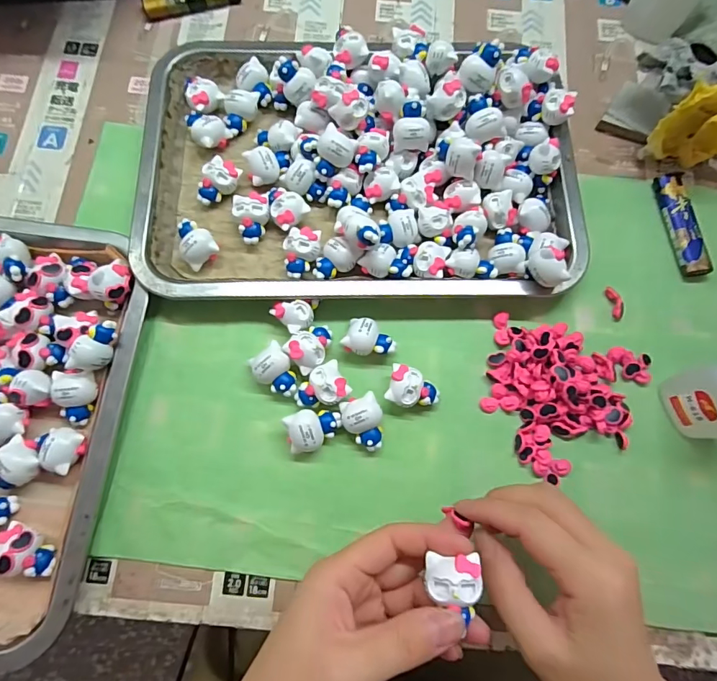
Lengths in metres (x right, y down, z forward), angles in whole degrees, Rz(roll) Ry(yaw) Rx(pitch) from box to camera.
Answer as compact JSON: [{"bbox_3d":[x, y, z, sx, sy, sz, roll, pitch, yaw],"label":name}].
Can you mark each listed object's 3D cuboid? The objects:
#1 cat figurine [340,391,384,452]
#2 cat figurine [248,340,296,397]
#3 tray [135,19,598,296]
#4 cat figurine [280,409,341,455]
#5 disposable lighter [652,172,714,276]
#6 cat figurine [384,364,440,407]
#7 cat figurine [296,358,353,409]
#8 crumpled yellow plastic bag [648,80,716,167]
[{"bbox_3d":[0.003,0.052,0.281,0.024,0.021,0.033,-14,76,-6],"label":"cat figurine"},{"bbox_3d":[-0.052,0.021,0.289,0.022,0.024,0.031,-39,80,-11],"label":"cat figurine"},{"bbox_3d":[0.001,-0.131,0.318,0.308,0.049,0.210,-1,75,-2],"label":"tray"},{"bbox_3d":[-0.028,0.056,0.280,0.034,0.023,0.024,-14,76,-6],"label":"cat figurine"},{"bbox_3d":[0.238,-0.086,0.327,0.020,0.009,0.079,-6,75,-4],"label":"disposable lighter"},{"bbox_3d":[0.036,0.032,0.288,0.033,0.018,0.025,15,75,2],"label":"cat figurine"},{"bbox_3d":[-0.024,0.032,0.286,0.033,0.019,0.025,-30,78,-9],"label":"cat figurine"},{"bbox_3d":[0.234,-0.147,0.316,0.053,0.064,0.022,9,75,0],"label":"crumpled yellow plastic bag"}]

